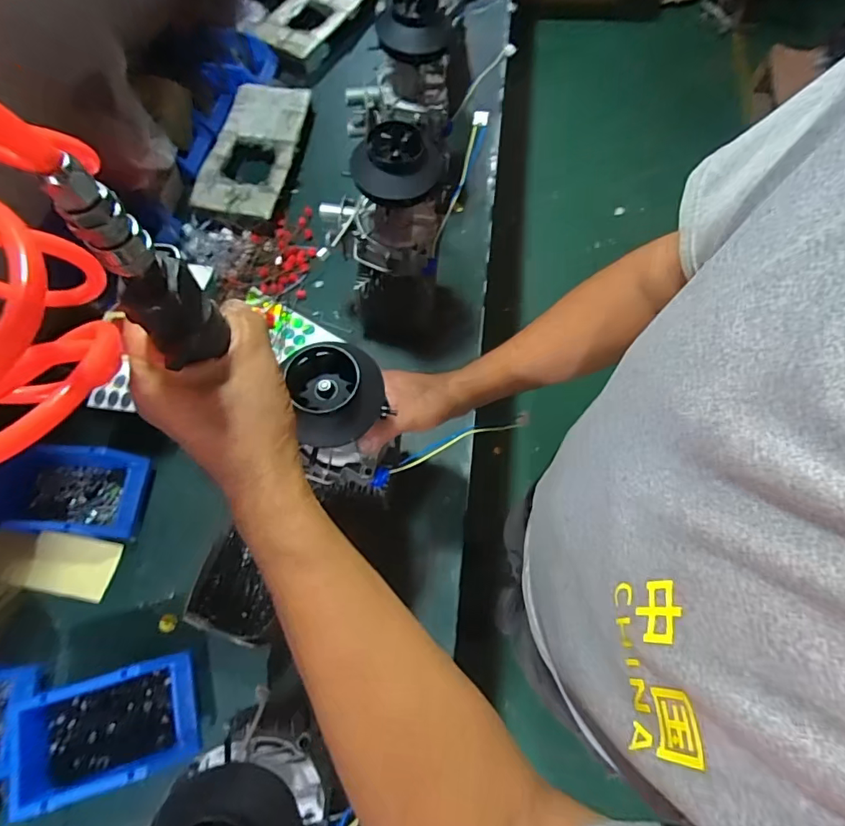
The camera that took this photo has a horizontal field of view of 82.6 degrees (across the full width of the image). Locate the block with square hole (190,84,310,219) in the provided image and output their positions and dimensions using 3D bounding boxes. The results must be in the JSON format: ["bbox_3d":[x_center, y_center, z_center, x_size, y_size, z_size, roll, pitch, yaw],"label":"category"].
[{"bbox_3d":[-0.327,-0.520,0.931,0.152,0.030,0.340,8,67,1],"label":"block with square hole"}]

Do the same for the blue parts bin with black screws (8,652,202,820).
[{"bbox_3d":[-0.373,0.375,0.573,0.194,0.075,0.121,-14,69,-7],"label":"blue parts bin with black screws"}]

